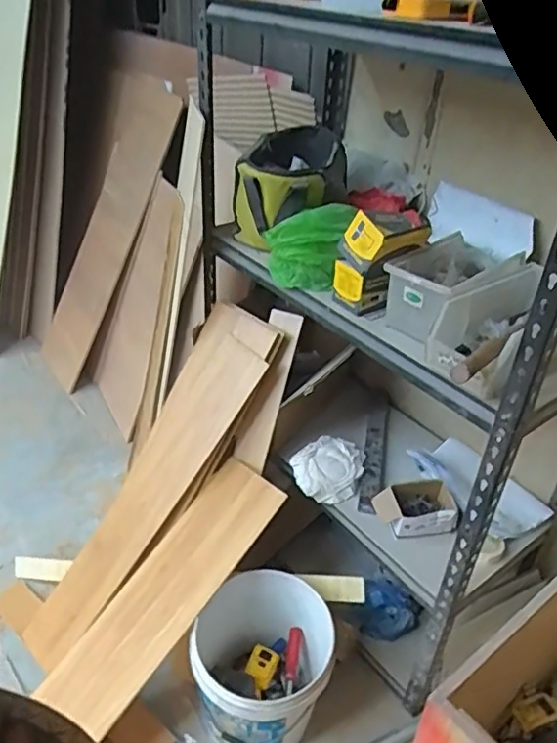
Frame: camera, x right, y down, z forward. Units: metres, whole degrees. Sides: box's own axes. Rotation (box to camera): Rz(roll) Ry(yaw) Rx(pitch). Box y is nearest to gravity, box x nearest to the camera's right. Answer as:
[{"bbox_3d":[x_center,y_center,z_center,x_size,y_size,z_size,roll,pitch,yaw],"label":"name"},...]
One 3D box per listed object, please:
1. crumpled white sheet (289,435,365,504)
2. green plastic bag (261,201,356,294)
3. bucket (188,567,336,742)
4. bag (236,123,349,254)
[{"bbox_3d":[0.117,0.234,1.466,0.172,0.051,0.192,13,38,14],"label":"crumpled white sheet"},{"bbox_3d":[0.058,-0.254,1.242,0.184,0.147,0.144,8,37,7],"label":"green plastic bag"},{"bbox_3d":[-0.036,0.667,1.347,0.298,0.320,0.312,2,37,-1],"label":"bucket"},{"bbox_3d":[0.038,-0.422,1.379,0.264,0.194,0.239,-23,44,-30],"label":"bag"}]

